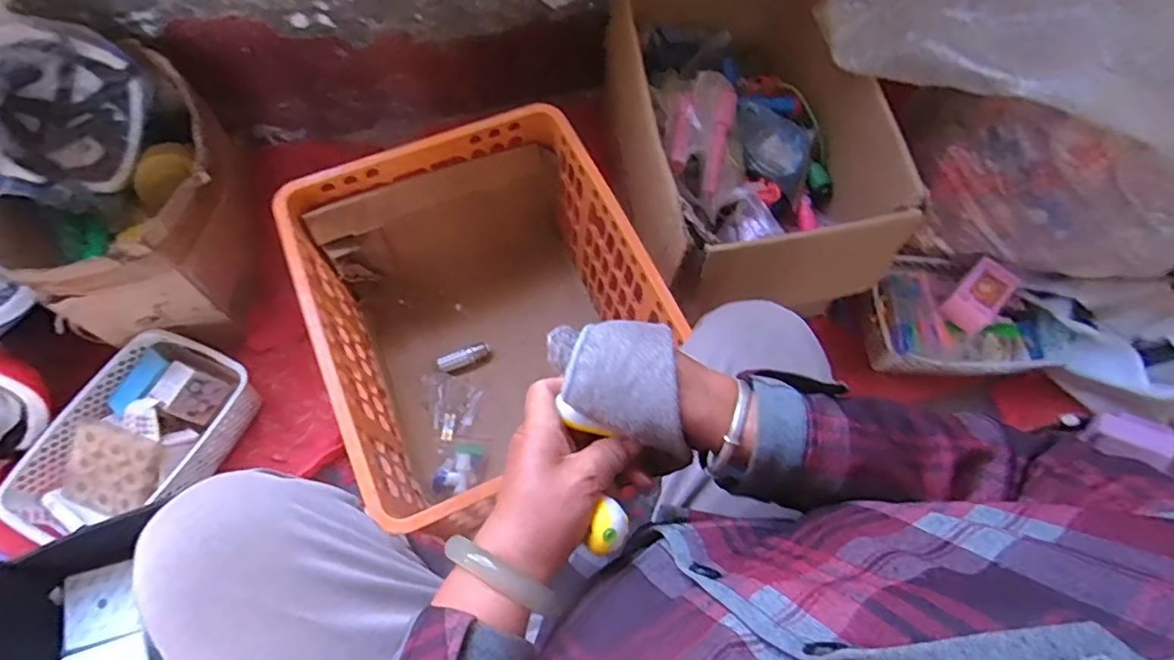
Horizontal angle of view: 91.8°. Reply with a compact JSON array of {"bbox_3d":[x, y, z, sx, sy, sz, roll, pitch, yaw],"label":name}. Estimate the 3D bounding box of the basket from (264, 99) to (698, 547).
[{"bbox_3d":[-0.144,-0.015,0.832,0.401,0.318,0.458,-26,69,-13],"label":"basket"}]

